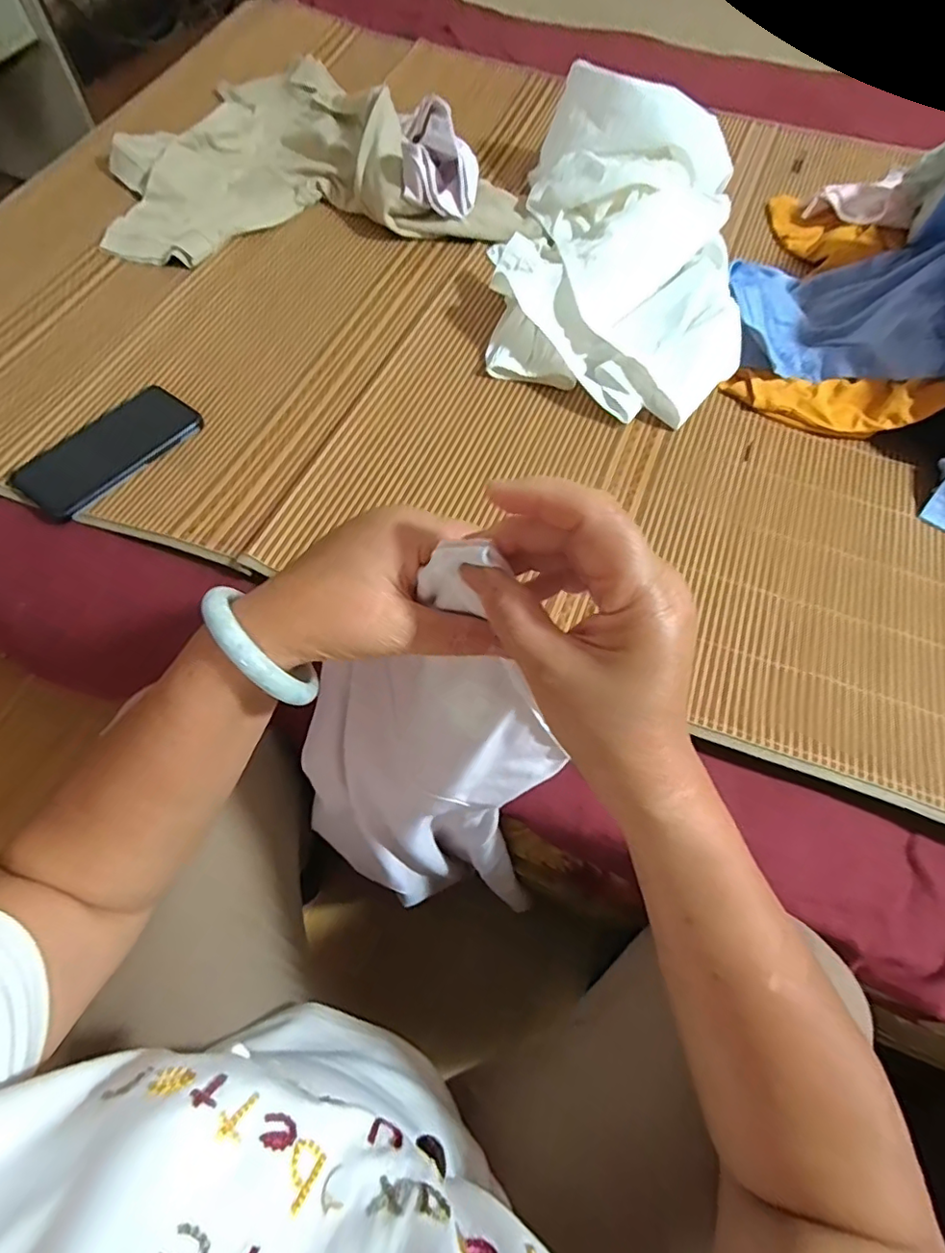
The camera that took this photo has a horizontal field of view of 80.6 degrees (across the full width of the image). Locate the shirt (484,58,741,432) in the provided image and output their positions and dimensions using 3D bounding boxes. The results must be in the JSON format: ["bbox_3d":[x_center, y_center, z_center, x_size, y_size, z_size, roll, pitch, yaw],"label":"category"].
[{"bbox_3d":[0.159,-0.424,0.609,0.255,0.120,0.415,8,64,2],"label":"shirt"}]

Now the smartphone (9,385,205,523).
[{"bbox_3d":[-0.345,-0.170,0.530,0.088,0.008,0.166,35,67,14],"label":"smartphone"}]

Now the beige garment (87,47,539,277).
[{"bbox_3d":[-0.212,-0.632,0.724,0.490,0.086,0.383,-10,64,-7],"label":"beige garment"}]

